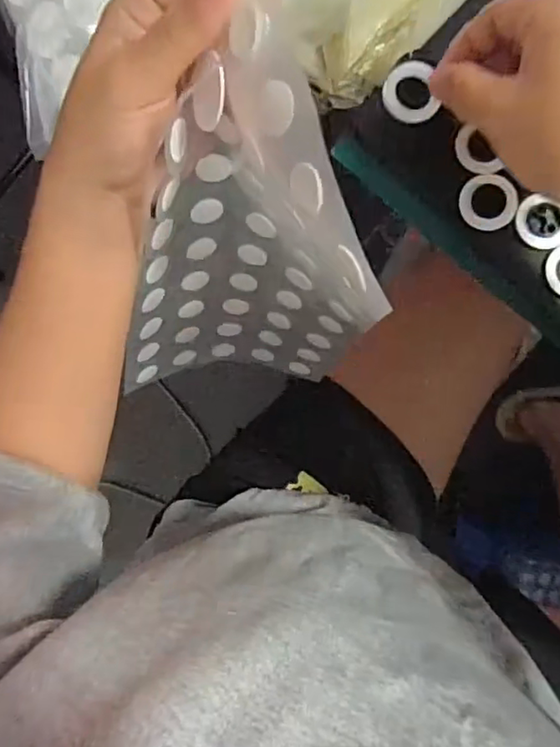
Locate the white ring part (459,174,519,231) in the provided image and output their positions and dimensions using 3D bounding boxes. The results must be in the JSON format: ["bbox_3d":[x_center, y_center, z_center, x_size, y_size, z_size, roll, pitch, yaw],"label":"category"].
[{"bbox_3d":[0.105,-0.085,0.298,0.028,0.004,0.026,6,92,3],"label":"white ring part"}]

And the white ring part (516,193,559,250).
[{"bbox_3d":[0.132,-0.075,0.297,0.027,0.004,0.024,15,92,2],"label":"white ring part"}]

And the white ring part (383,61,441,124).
[{"bbox_3d":[0.061,-0.133,0.285,0.024,0.028,0.005,1,48,29],"label":"white ring part"}]

